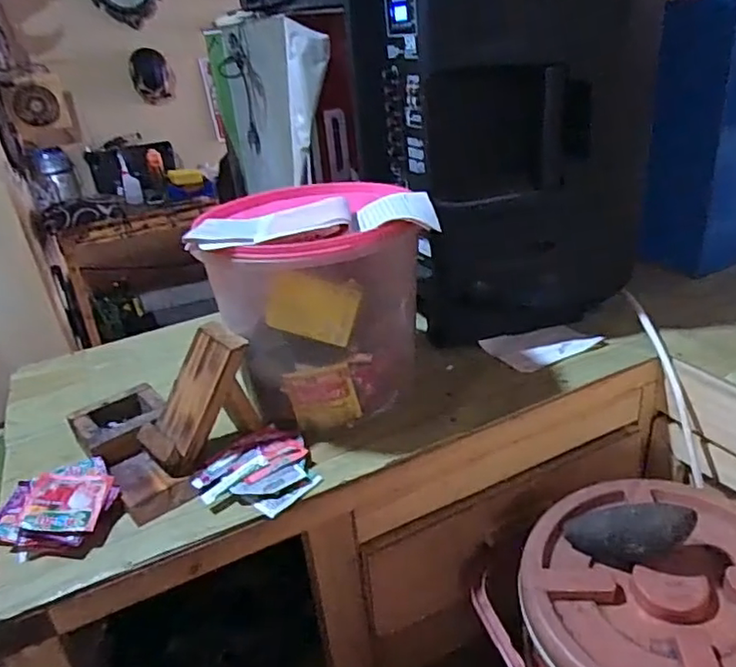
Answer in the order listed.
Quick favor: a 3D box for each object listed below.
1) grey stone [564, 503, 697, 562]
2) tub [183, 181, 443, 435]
[{"bbox_3d":[0.258,0.198,0.608,0.124,0.056,0.042,-26,13,38],"label":"grey stone"},{"bbox_3d":[-0.052,-0.045,0.730,0.234,0.226,0.214,-6,28,3],"label":"tub"}]

